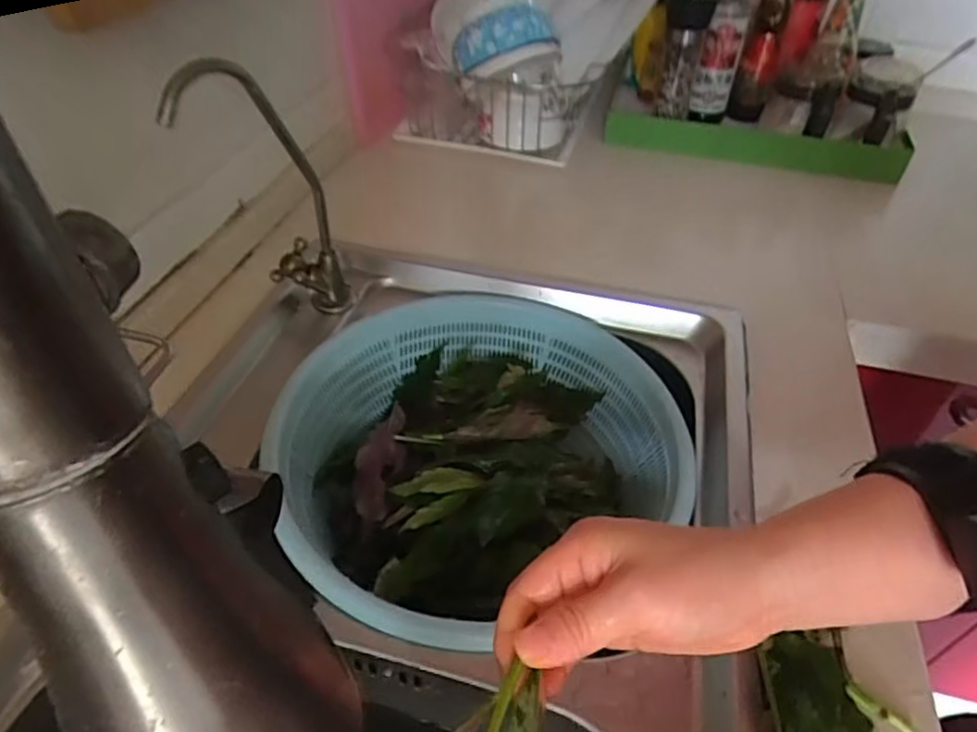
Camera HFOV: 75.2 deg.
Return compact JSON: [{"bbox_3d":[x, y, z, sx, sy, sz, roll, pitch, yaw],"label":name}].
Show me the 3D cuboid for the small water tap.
[{"bbox_3d":[-0.173,-0.121,0.502,0.062,0.239,0.102,8,43,5],"label":"small water tap"}]

